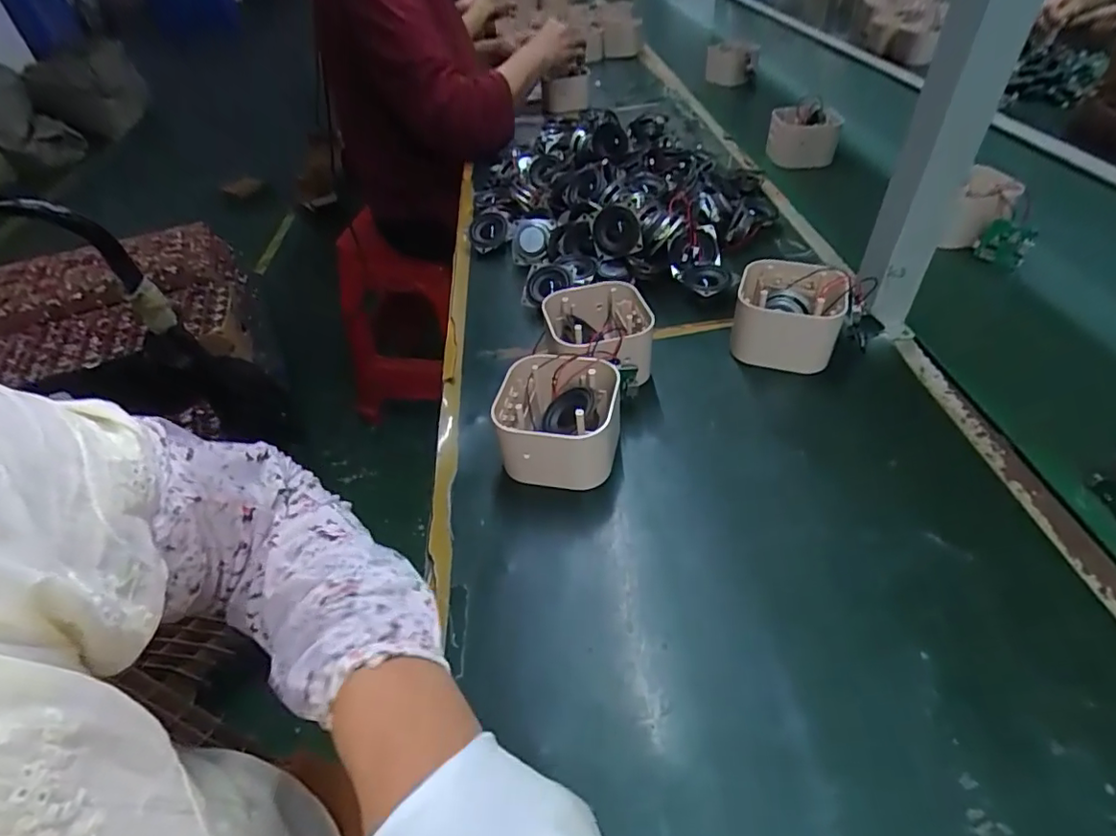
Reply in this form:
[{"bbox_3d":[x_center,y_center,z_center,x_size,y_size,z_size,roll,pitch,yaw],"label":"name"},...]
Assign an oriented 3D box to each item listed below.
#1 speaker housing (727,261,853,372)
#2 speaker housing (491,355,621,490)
[{"bbox_3d":[0.205,-0.091,0.515,0.088,0.068,0.081,10,46,16],"label":"speaker housing"},{"bbox_3d":[0.000,0.005,0.445,0.095,0.063,0.095,2,45,9],"label":"speaker housing"}]

